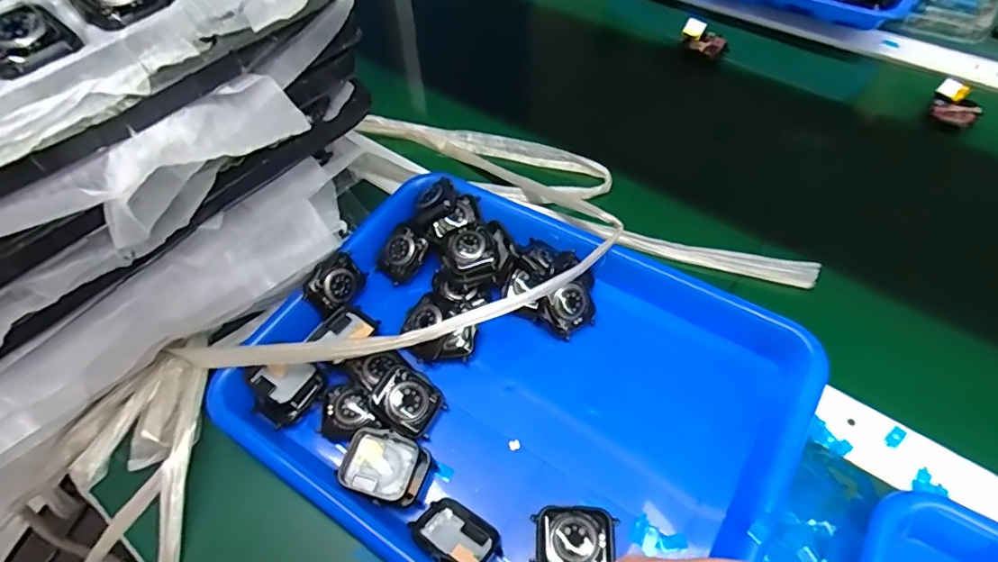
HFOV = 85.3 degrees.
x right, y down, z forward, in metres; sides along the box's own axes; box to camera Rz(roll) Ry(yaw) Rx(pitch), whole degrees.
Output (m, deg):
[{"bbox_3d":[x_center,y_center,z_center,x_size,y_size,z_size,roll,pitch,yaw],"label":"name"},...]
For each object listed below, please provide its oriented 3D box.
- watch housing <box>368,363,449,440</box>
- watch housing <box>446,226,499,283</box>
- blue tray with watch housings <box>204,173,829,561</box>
[{"bbox_3d":[-0.058,0.078,0.348,0.045,0.009,0.037,38,74,-5],"label":"watch housing"},{"bbox_3d":[-0.019,-0.019,0.398,0.037,0.020,0.040,-19,55,-8],"label":"watch housing"},{"bbox_3d":[0.011,0.062,0.357,0.328,0.044,0.262,25,61,21],"label":"blue tray with watch housings"}]

